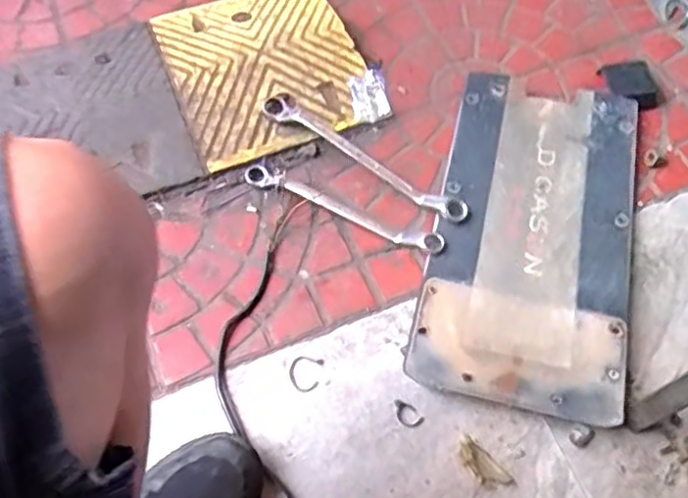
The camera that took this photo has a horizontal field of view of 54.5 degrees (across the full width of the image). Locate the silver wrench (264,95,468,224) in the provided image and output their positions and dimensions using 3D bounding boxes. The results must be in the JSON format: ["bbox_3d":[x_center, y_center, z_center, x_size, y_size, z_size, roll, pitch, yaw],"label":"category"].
[{"bbox_3d":[0.020,-0.116,0.820,0.304,0.031,0.040,36,68,18],"label":"silver wrench"}]

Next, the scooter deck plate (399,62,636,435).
[{"bbox_3d":[0.219,-0.026,0.777,0.214,0.036,0.432,12,62,7],"label":"scooter deck plate"}]

